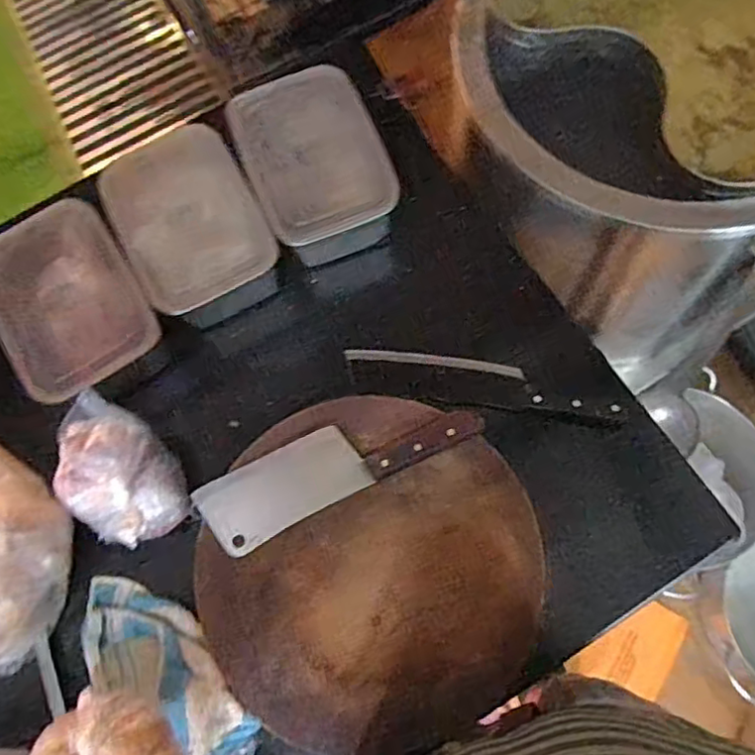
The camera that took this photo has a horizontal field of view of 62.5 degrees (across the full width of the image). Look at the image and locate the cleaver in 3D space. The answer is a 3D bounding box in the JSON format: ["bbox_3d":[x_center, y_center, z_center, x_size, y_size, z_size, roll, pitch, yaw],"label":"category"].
[{"bbox_3d":[-0.041,0.088,0.649,0.293,0.016,0.078,-26,73,-4],"label":"cleaver"}]

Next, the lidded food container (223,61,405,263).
[{"bbox_3d":[-0.072,-0.249,0.735,0.151,0.076,0.205,-23,73,-3],"label":"lidded food container"}]

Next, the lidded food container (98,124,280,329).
[{"bbox_3d":[-0.211,-0.176,0.699,0.152,0.049,0.203,-27,73,-5],"label":"lidded food container"}]

